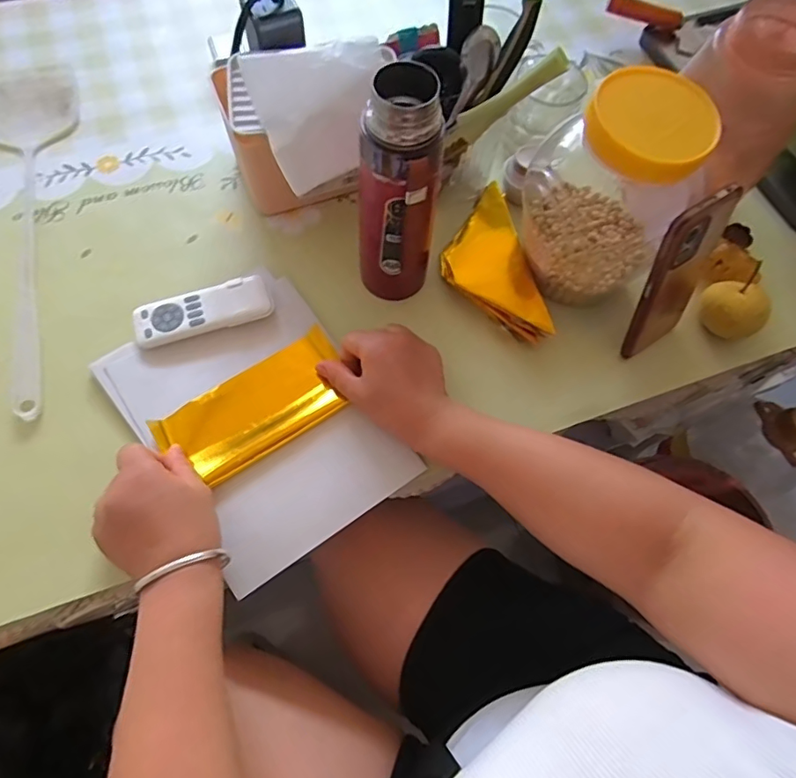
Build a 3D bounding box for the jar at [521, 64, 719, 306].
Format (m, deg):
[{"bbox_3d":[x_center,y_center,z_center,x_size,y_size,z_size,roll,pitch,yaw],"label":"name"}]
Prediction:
[{"bbox_3d":[0.189,-0.169,0.476,0.115,0.194,0.116,1,67,-3],"label":"jar"}]

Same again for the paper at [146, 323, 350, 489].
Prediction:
[{"bbox_3d":[-0.126,0.016,0.479,0.167,0.025,0.079,-31,72,-15],"label":"paper"}]

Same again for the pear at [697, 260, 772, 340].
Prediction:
[{"bbox_3d":[0.329,-0.077,0.522,0.051,0.062,0.059,-30,72,-15],"label":"pear"}]

